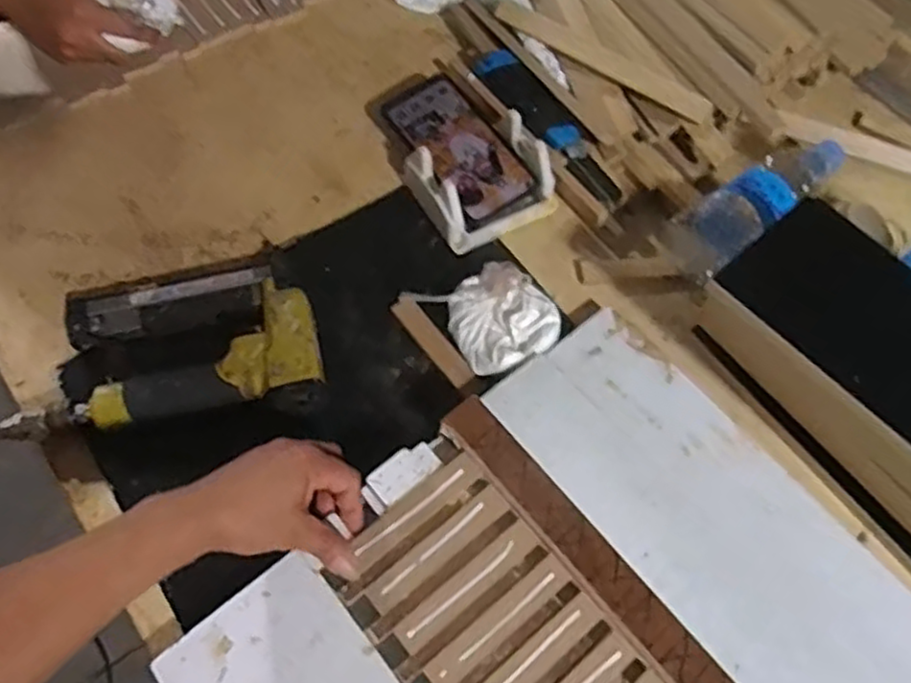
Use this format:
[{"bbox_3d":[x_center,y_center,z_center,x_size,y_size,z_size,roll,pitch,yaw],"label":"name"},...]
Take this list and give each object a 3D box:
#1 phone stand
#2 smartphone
[{"bbox_3d":[0.024,-0.147,0.646,0.120,0.052,0.100,-27,67,-14],"label":"phone stand"},{"bbox_3d":[0.002,-0.180,0.656,0.077,0.016,0.164,-30,71,-14],"label":"smartphone"}]

